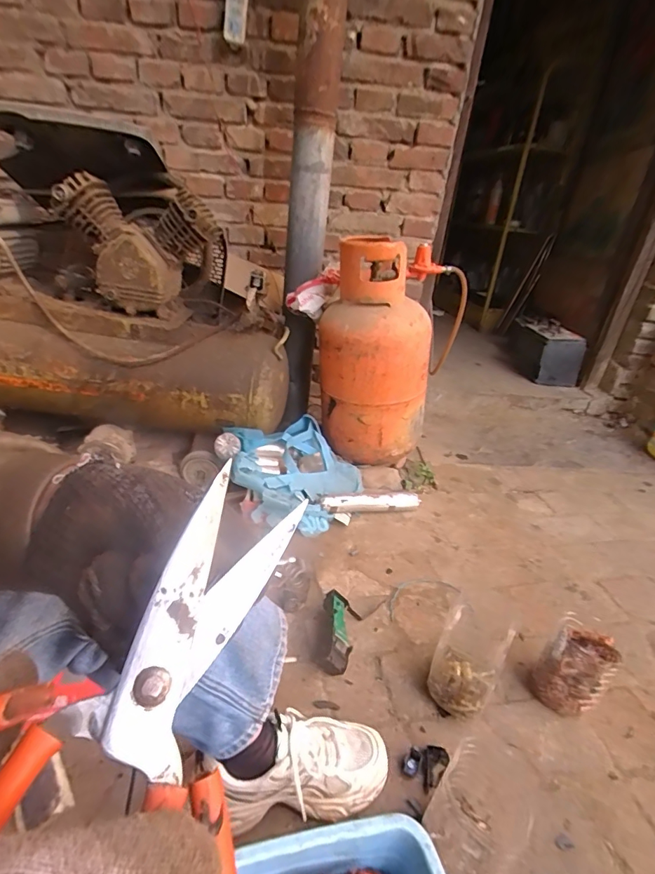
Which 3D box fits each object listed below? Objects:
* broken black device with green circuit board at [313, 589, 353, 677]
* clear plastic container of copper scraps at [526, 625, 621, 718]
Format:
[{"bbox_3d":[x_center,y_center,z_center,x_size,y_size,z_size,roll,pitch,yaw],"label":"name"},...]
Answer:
[{"bbox_3d":[0.018,0.345,0.781,0.066,0.044,0.150,9,28,6],"label":"broken black device with green circuit board"},{"bbox_3d":[0.395,0.380,0.708,0.086,0.125,0.093,5,27,-2],"label":"clear plastic container of copper scraps"}]

